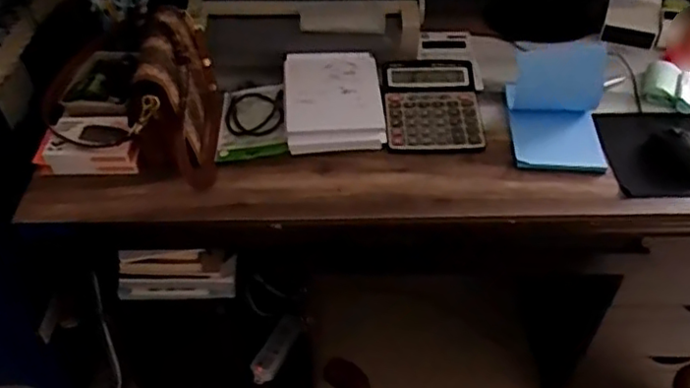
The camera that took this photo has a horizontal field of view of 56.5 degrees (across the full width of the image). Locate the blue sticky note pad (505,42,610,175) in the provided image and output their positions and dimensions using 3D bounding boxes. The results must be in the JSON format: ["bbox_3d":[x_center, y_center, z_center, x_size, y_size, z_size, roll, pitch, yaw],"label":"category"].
[{"bbox_3d":[0.335,-0.134,0.986,0.150,0.101,0.185,4,45,5],"label":"blue sticky note pad"}]

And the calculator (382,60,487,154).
[{"bbox_3d":[0.139,-0.144,1.039,0.153,0.047,0.193,-2,45,-1],"label":"calculator"}]

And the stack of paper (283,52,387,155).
[{"bbox_3d":[-0.019,-0.153,1.008,0.146,0.034,0.181,-7,61,0],"label":"stack of paper"}]

